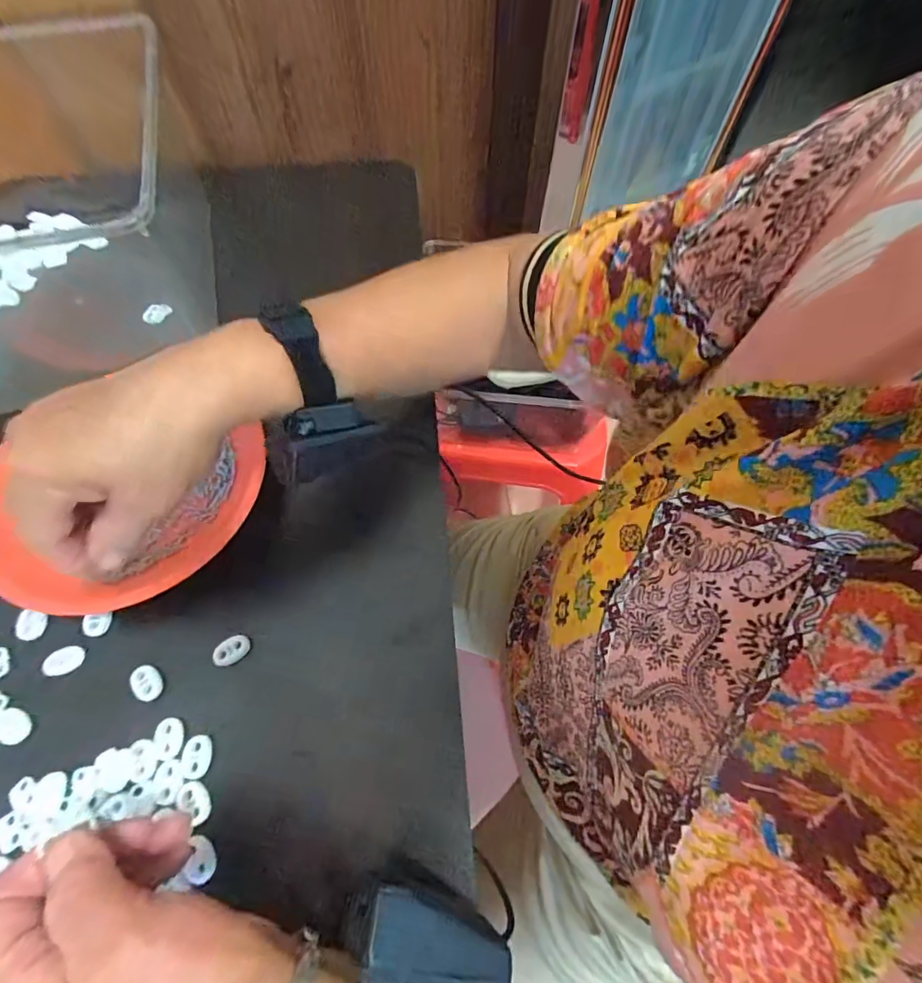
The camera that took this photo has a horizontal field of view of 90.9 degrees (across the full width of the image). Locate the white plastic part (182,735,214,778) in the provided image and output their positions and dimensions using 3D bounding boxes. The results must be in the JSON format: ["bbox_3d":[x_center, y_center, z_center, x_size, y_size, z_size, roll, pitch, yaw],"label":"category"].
[{"bbox_3d":[-0.156,0.157,0.269,0.015,0.004,0.022,-11,63,-7],"label":"white plastic part"}]

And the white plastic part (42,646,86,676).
[{"bbox_3d":[-0.253,0.108,0.289,0.020,0.008,0.016,-17,64,-10],"label":"white plastic part"}]

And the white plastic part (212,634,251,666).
[{"bbox_3d":[-0.149,0.103,0.295,0.023,0.004,0.015,-25,66,-13],"label":"white plastic part"}]

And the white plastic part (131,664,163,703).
[{"bbox_3d":[-0.198,0.120,0.286,0.015,0.006,0.023,-35,68,-17],"label":"white plastic part"}]

